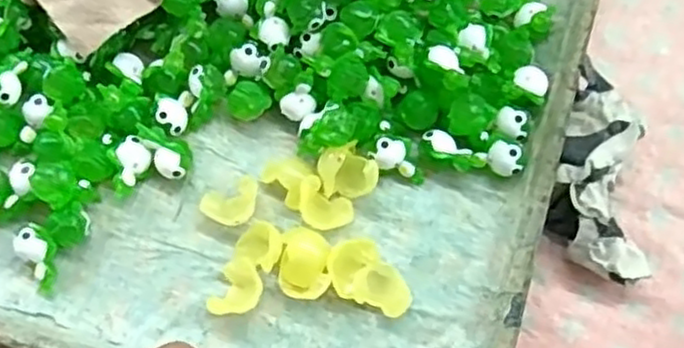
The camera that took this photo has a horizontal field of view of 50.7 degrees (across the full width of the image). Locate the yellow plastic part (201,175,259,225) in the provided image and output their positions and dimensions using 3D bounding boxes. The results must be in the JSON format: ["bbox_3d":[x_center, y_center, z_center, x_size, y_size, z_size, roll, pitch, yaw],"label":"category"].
[{"bbox_3d":[-0.044,0.012,0.285,0.023,0.011,0.017,-14,78,-7],"label":"yellow plastic part"}]

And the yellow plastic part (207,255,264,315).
[{"bbox_3d":[-0.039,0.044,0.276,0.017,0.010,0.023,20,76,1],"label":"yellow plastic part"}]

